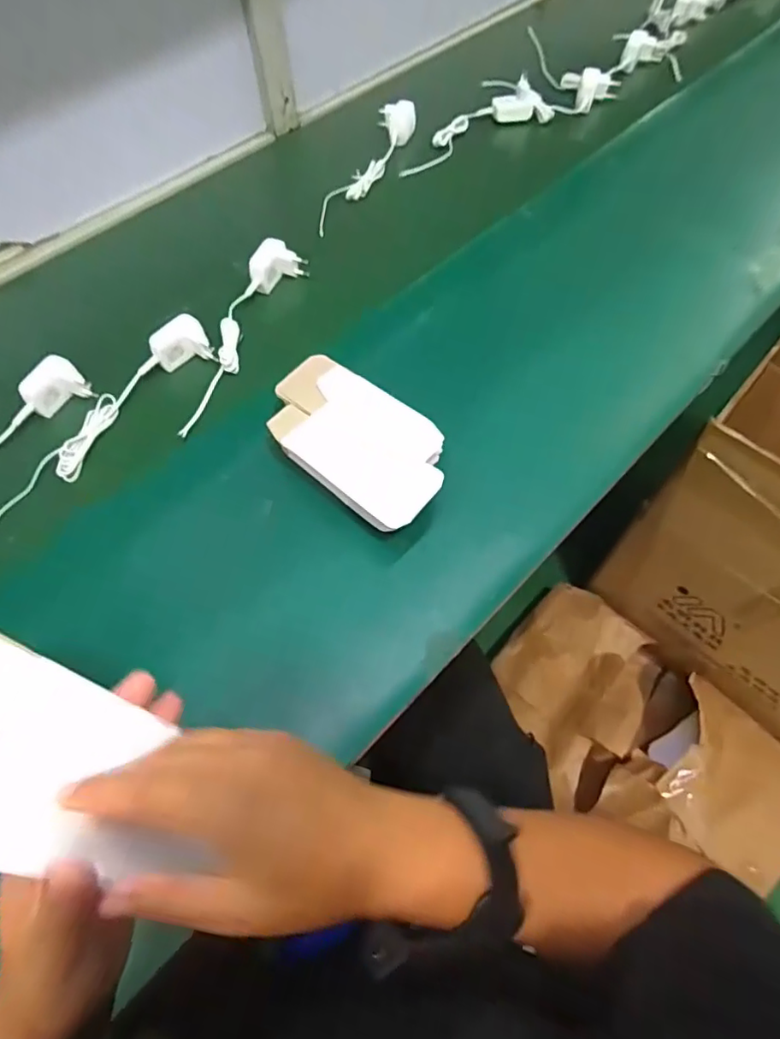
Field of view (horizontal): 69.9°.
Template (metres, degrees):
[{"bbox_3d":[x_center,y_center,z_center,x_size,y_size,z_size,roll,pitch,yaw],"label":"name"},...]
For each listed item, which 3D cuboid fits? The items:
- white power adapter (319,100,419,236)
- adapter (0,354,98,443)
[{"bbox_3d":[-0.035,-0.516,0.810,0.059,0.032,0.299,17,63,11],"label":"white power adapter"},{"bbox_3d":[-0.410,-0.096,0.573,0.209,0.036,0.069,-33,65,-15],"label":"adapter"}]

